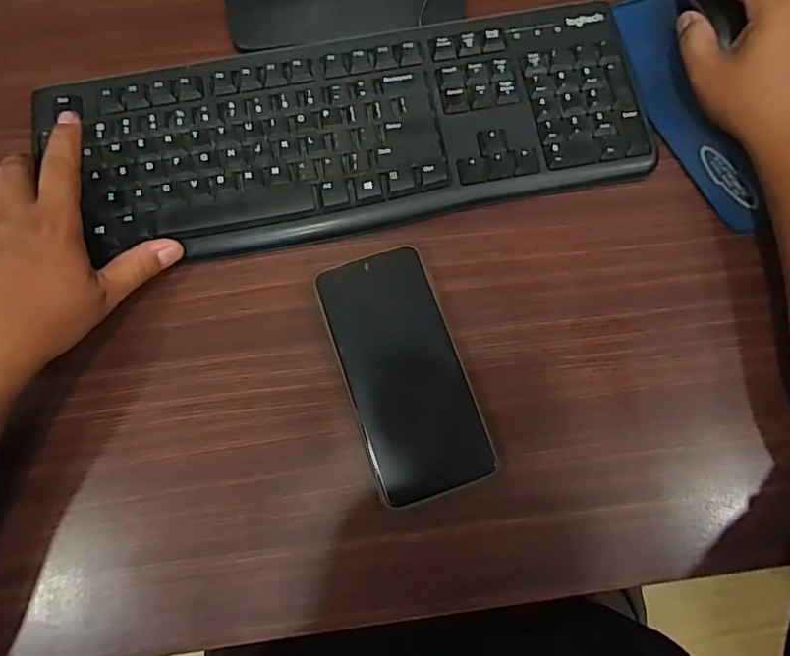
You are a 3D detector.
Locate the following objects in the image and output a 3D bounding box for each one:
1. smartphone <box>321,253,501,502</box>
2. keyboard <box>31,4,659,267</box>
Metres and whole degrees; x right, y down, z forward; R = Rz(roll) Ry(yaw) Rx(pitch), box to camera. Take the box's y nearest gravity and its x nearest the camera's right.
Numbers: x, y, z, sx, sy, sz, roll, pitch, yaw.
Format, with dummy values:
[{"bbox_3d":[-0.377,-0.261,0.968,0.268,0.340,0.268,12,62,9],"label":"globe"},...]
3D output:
[{"bbox_3d":[0.006,0.028,0.364,0.074,0.013,0.159,-17,77,-4],"label":"smartphone"},{"bbox_3d":[-0.022,-0.145,0.403,0.399,0.015,0.146,-10,77,-3],"label":"keyboard"}]

